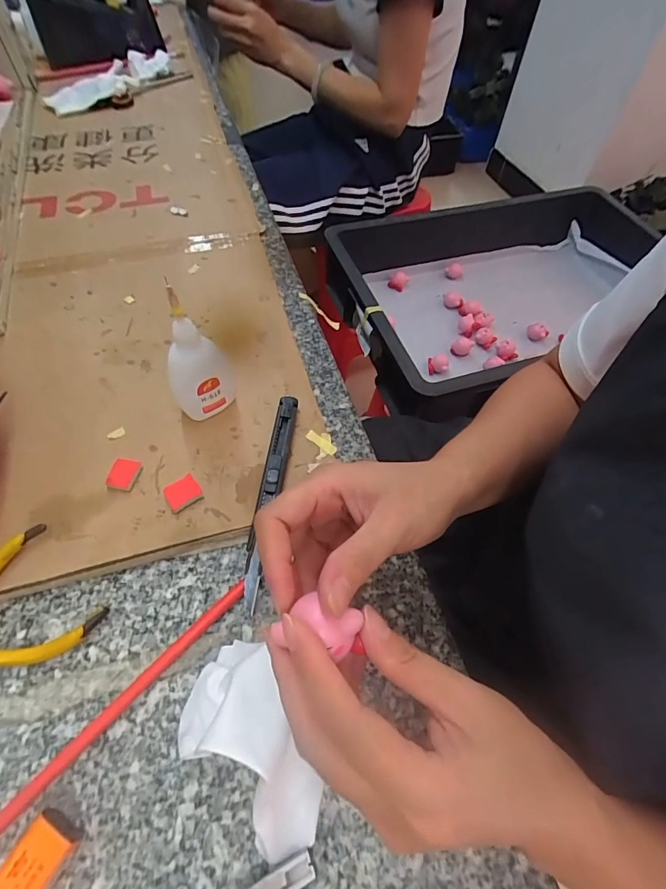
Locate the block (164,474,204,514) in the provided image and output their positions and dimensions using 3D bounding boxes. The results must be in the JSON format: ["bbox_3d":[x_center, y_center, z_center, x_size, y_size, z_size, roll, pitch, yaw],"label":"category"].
[{"bbox_3d":[-0.104,0.034,0.283,0.023,0.005,0.022,-33,65,-21],"label":"block"}]

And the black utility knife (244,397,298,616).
[{"bbox_3d":[-0.044,0.031,0.287,0.015,0.012,0.157,7,58,2],"label":"black utility knife"}]

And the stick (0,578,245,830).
[{"bbox_3d":[-0.127,0.153,0.215,0.007,0.007,0.206,39,64,20],"label":"stick"}]

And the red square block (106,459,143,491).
[{"bbox_3d":[-0.149,0.021,0.290,0.019,0.006,0.023,11,58,4],"label":"red square block"}]

